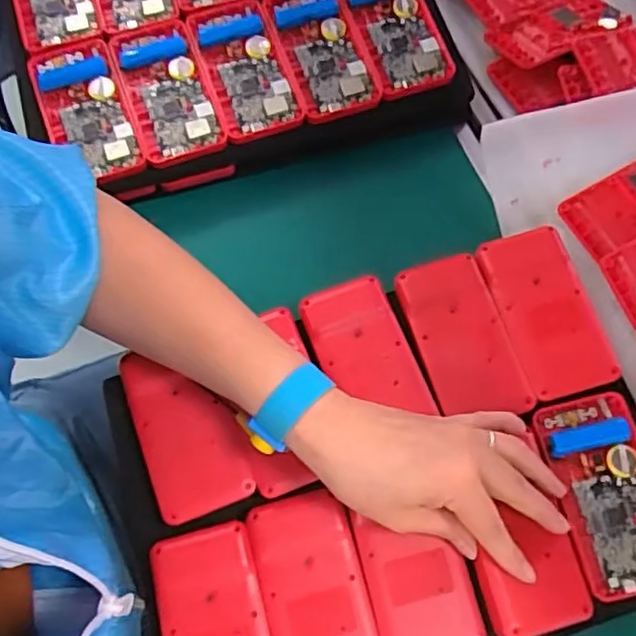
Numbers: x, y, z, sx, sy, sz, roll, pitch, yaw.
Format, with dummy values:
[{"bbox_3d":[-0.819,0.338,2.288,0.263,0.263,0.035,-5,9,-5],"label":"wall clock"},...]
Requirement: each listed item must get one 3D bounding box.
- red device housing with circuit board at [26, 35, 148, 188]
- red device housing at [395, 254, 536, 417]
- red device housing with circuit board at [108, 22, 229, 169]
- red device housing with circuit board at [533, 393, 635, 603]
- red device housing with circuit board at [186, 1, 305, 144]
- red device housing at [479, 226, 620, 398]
[{"bbox_3d":[-0.176,-0.155,0.491,0.062,0.015,0.116,-20,70,-8],"label":"red device housing with circuit board"},{"bbox_3d":[0.099,0.014,0.448,0.062,0.011,0.113,-17,70,-7],"label":"red device housing"},{"bbox_3d":[-0.116,-0.173,0.497,0.061,0.016,0.116,-18,70,-7],"label":"red device housing with circuit board"},{"bbox_3d":[0.187,0.114,0.419,0.065,0.015,0.121,-11,69,-5],"label":"red device housing with circuit board"},{"bbox_3d":[-0.057,-0.193,0.504,0.062,0.015,0.115,-19,70,-7],"label":"red device housing with circuit board"},{"bbox_3d":[0.159,-0.003,0.457,0.060,0.023,0.117,-16,70,-7],"label":"red device housing"}]

